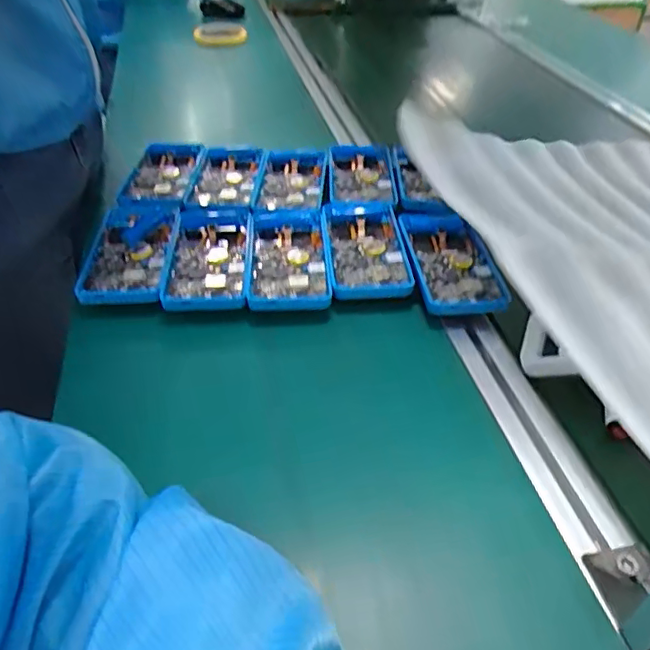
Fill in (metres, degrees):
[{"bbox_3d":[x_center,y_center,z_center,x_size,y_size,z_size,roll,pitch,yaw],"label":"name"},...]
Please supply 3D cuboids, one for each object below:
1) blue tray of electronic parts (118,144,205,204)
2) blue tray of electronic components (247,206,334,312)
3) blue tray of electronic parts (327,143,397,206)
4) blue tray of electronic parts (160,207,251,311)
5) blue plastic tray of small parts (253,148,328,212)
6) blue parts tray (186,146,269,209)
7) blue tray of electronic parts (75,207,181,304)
[{"bbox_3d":[-0.182,-0.169,0.642,0.073,0.019,0.149,1,41,-2],"label":"blue tray of electronic parts"},{"bbox_3d":[-0.032,-0.063,0.513,0.069,0.018,0.144,-1,41,-4],"label":"blue tray of electronic components"},{"bbox_3d":[0.041,-0.171,0.639,0.071,0.019,0.128,1,41,-2],"label":"blue tray of electronic parts"},{"bbox_3d":[-0.104,-0.064,0.513,0.072,0.014,0.139,-1,41,-4],"label":"blue tray of electronic parts"},{"bbox_3d":[-0.038,-0.161,0.625,0.075,0.019,0.130,4,41,2],"label":"blue plastic tray of small parts"},{"bbox_3d":[-0.110,-0.160,0.631,0.075,0.023,0.147,2,41,-1],"label":"blue parts tray"},{"bbox_3d":[-0.178,-0.070,0.524,0.072,0.018,0.143,0,41,-3],"label":"blue tray of electronic parts"}]

